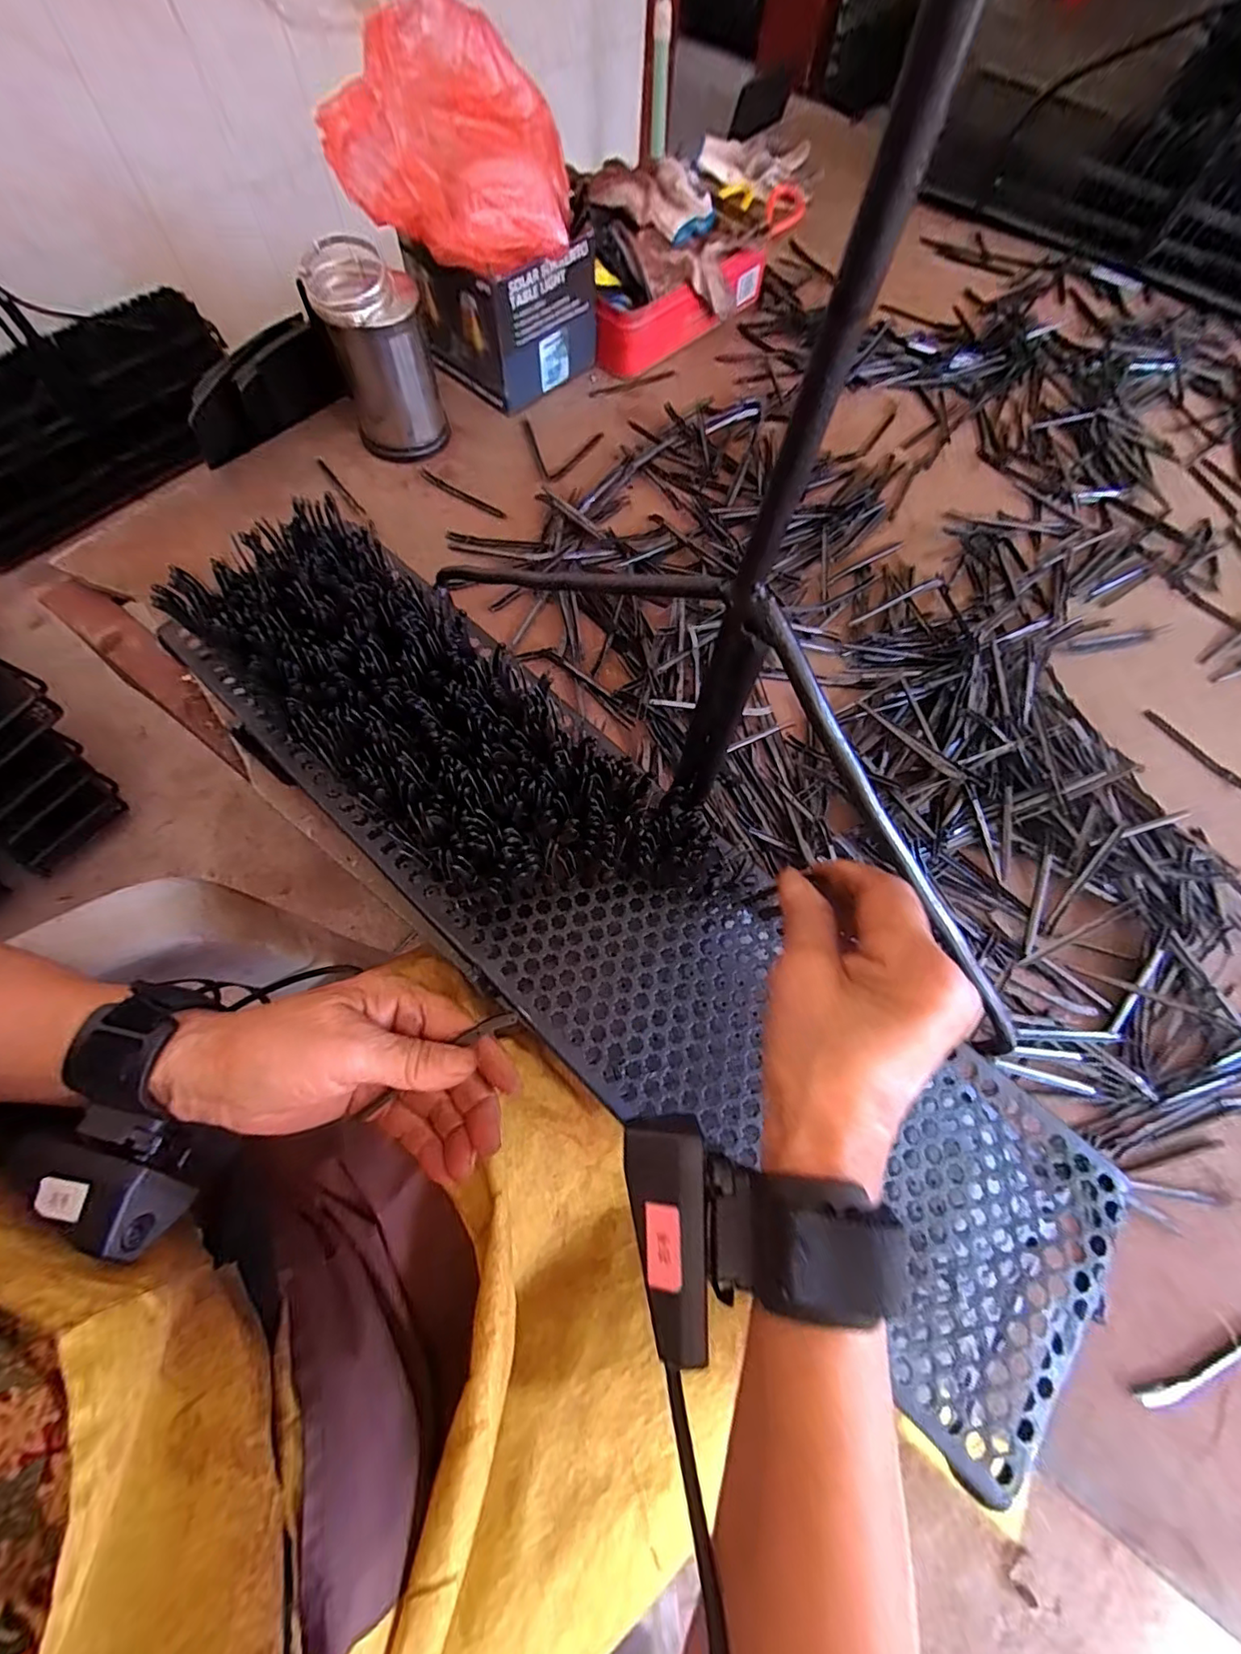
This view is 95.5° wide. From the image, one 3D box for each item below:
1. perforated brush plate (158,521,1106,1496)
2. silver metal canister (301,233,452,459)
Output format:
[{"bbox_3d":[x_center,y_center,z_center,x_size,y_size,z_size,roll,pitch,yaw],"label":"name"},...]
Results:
[{"bbox_3d":[-0.019,0.028,0.294,0.570,0.044,0.138,42,74,8],"label":"perforated brush plate"},{"bbox_3d":[-0.206,-0.407,0.490,0.081,0.132,0.083,-16,70,-8],"label":"silver metal canister"}]

